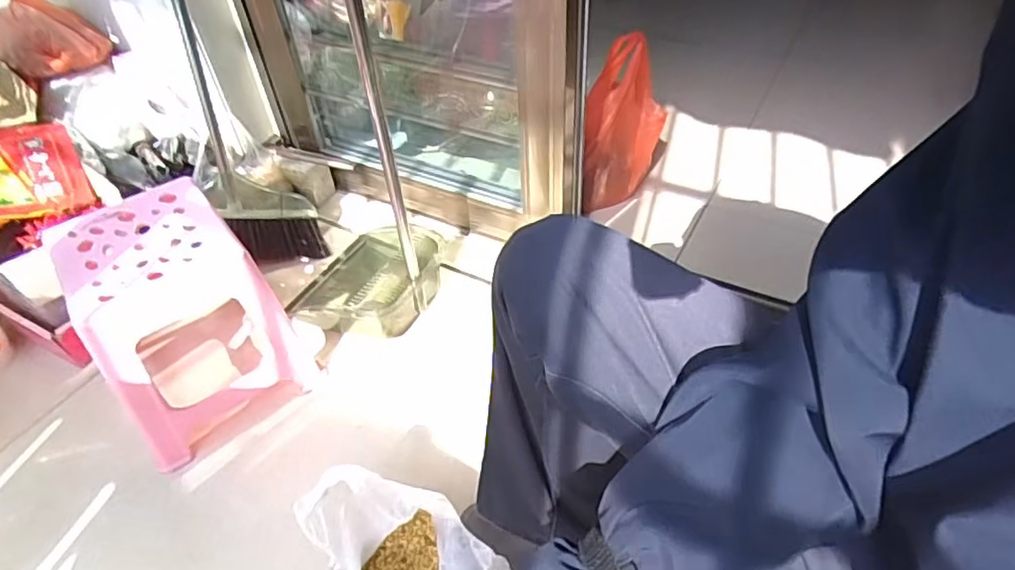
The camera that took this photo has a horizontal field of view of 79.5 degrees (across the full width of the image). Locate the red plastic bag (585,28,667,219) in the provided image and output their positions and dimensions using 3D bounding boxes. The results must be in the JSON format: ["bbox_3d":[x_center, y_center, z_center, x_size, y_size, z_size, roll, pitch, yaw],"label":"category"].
[{"bbox_3d":[0.229,-0.323,1.262,0.169,0.310,0.118,-10,45,-6],"label":"red plastic bag"}]

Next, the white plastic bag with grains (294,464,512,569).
[{"bbox_3d":[-0.127,0.334,0.709,0.184,0.147,0.230,-32,51,-26],"label":"white plastic bag with grains"}]

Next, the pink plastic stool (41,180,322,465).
[{"bbox_3d":[-0.499,0.046,0.942,0.238,0.283,0.286,-31,50,-25],"label":"pink plastic stool"}]

